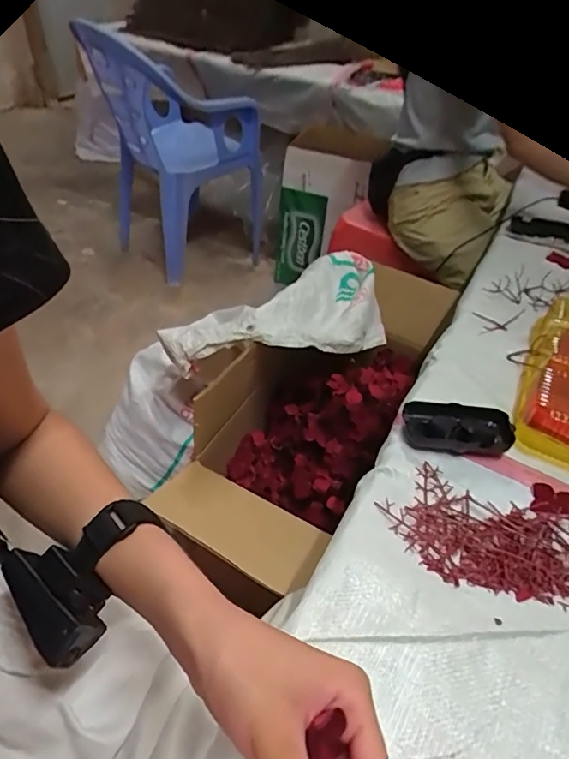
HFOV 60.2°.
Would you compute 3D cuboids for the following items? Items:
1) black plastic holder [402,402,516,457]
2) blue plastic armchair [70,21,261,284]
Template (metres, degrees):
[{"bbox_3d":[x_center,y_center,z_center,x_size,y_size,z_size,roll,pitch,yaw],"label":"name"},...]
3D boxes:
[{"bbox_3d":[0.183,0.050,0.519,0.115,0.028,0.053,3,42,-2],"label":"black plastic holder"},{"bbox_3d":[-0.329,-0.745,1.653,0.530,0.685,0.578,-3,45,-8],"label":"blue plastic armchair"}]

